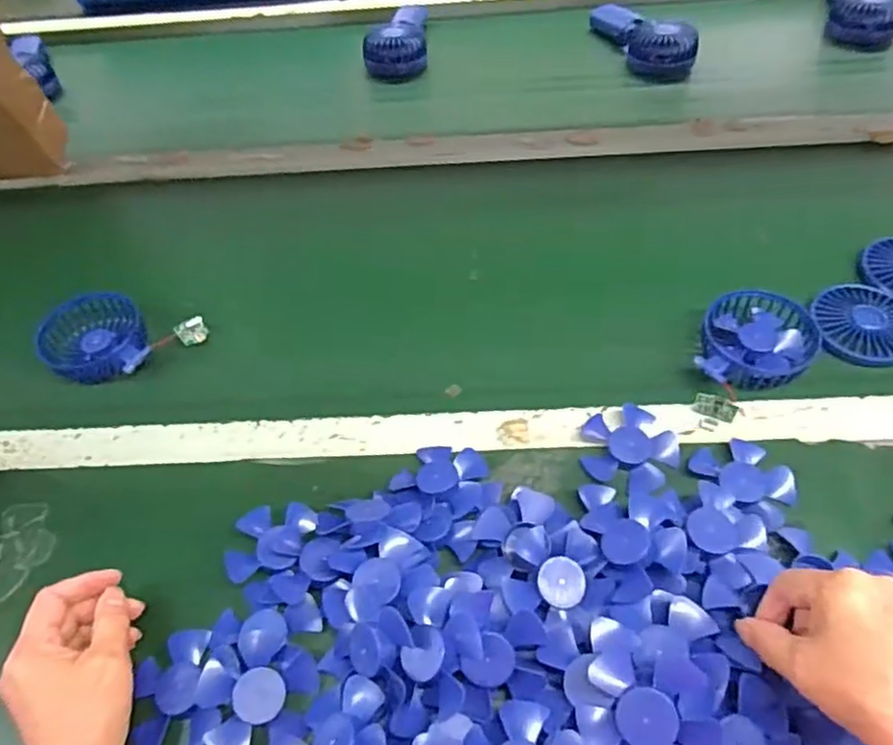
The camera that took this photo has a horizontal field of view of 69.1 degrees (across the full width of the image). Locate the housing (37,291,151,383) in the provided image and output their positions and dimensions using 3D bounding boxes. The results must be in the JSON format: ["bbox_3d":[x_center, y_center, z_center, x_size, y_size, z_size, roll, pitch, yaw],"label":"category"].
[{"bbox_3d":[-0.326,-0.027,0.605,0.087,0.032,0.114,-33,57,-18],"label":"housing"}]

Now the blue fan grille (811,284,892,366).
[{"bbox_3d":[0.365,-0.041,0.565,0.087,0.011,0.087,-2,53,3],"label":"blue fan grille"}]

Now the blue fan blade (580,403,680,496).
[{"bbox_3d":[0.141,0.056,0.497,0.071,0.009,0.068,7,54,10],"label":"blue fan blade"}]

